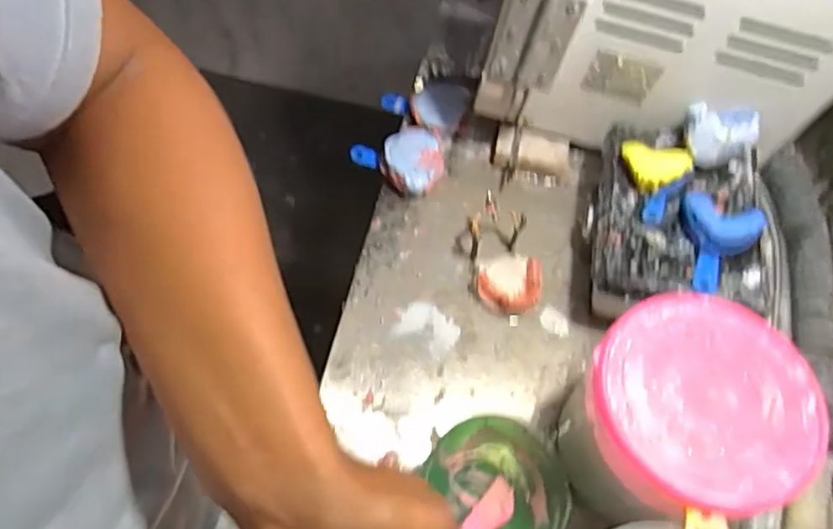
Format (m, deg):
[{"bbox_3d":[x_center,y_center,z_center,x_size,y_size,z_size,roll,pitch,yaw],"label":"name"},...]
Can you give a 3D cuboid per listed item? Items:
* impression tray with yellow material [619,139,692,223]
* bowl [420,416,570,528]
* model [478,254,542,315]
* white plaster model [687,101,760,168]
[{"bbox_3d":[0.236,-0.089,0.603,0.069,0.030,0.078,27,63,12],"label":"impression tray with yellow material"},{"bbox_3d":[0.061,0.203,0.510,0.118,0.075,0.126,36,66,16],"label":"bowl"},{"bbox_3d":[0.100,0.017,0.636,0.065,0.028,0.072,11,61,4],"label":"model"},{"bbox_3d":[0.309,-0.135,0.609,0.068,0.045,0.053,-1,61,-3],"label":"white plaster model"}]

